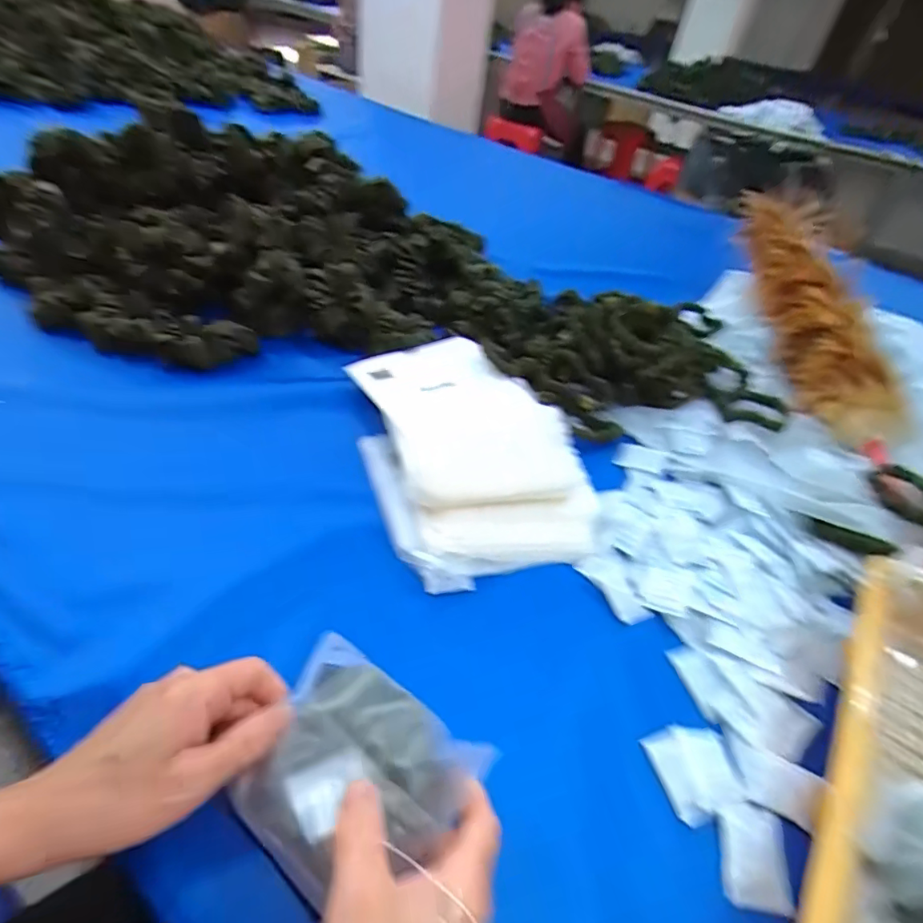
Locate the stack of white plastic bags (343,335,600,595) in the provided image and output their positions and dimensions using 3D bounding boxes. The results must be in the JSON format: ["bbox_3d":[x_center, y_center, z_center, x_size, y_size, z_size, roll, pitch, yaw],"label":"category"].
[{"bbox_3d":[-0.002,-0.024,0.494,0.175,0.034,0.286,-9,46,-20],"label":"stack of white plastic bags"}]

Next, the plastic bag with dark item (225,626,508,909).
[{"bbox_3d":[-0.057,0.153,0.267,0.115,0.024,0.094,29,49,21],"label":"plastic bag with dark item"}]

